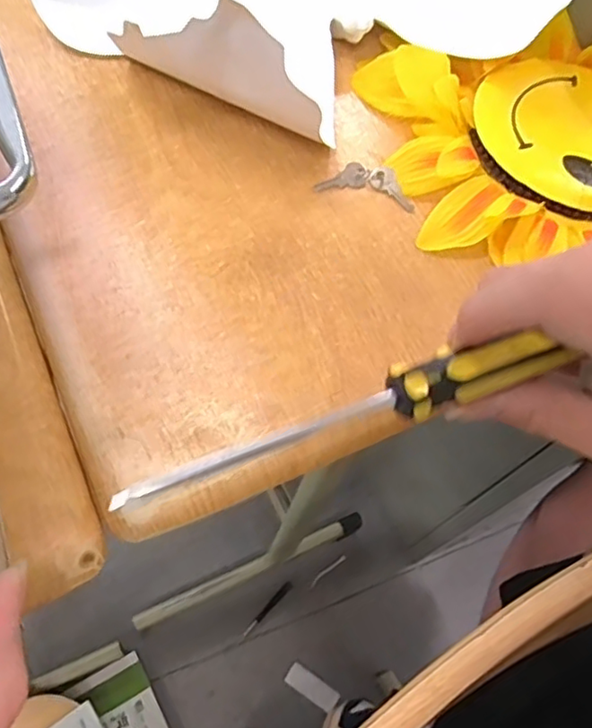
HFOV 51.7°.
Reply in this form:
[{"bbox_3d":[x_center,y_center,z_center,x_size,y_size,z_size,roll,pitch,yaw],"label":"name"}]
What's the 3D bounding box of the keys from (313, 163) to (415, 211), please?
[{"bbox_3d":[0.043,-0.109,0.366,0.057,0.008,0.025,13,59,-2],"label":"keys"}]

